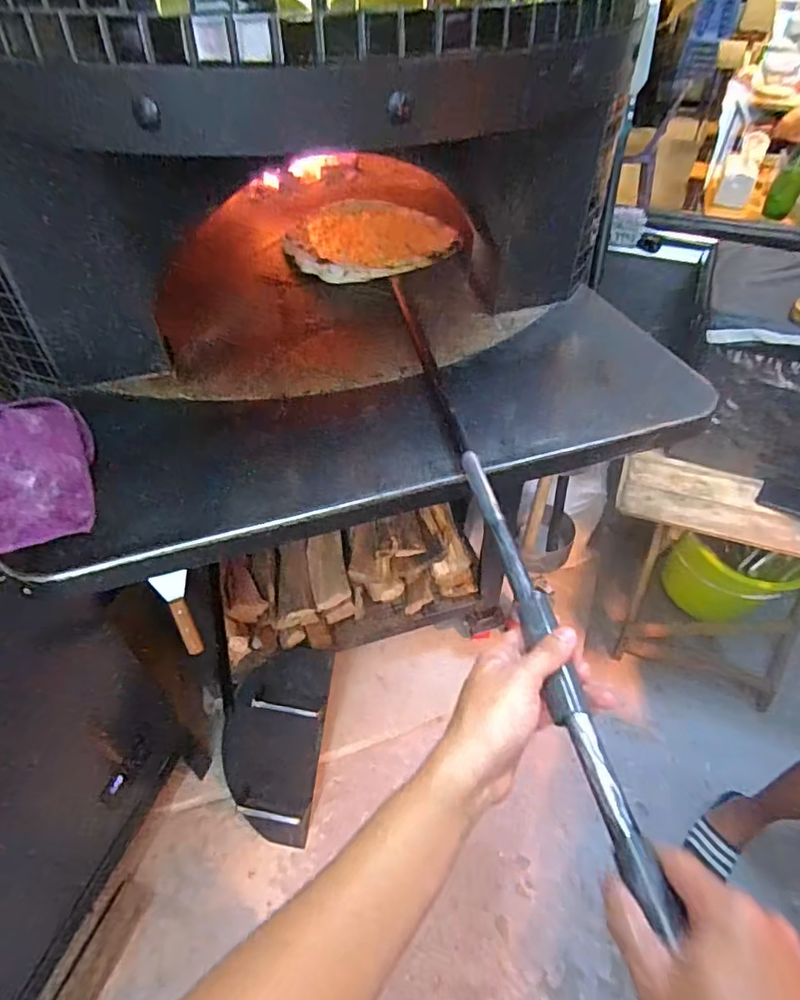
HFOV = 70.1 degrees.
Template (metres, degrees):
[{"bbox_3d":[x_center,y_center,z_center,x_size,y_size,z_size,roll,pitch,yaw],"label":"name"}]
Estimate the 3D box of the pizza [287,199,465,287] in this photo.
[{"bbox_3d":[-0.056,-0.461,1.002,0.286,0.023,0.307,2,45,-2],"label":"pizza"}]

